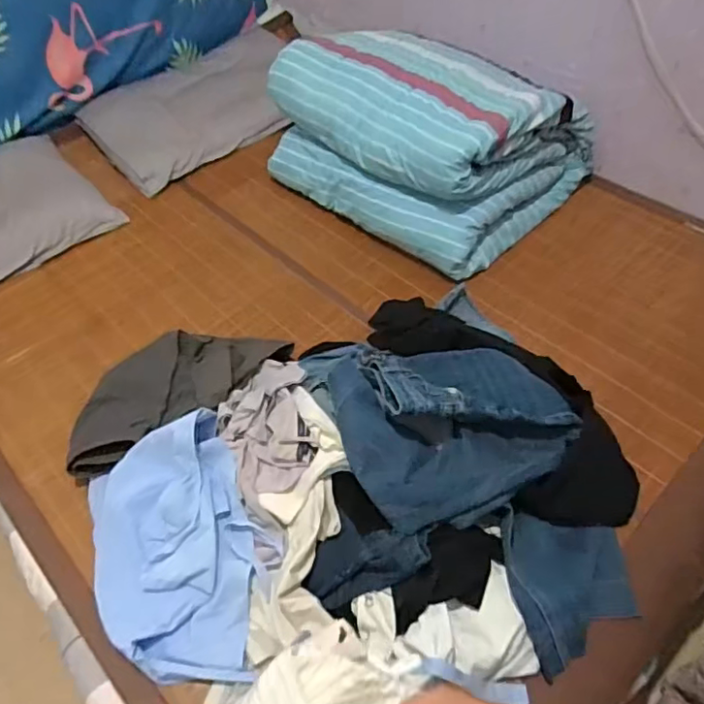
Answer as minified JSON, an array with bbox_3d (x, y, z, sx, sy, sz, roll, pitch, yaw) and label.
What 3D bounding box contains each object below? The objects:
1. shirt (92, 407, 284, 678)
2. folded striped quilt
[{"bbox_3d":[-0.265,0.298,0.876,0.266,0.110,0.371,-24,54,-14],"label":"shirt"},{"bbox_3d":[0.166,-0.542,1.416,0.666,0.296,0.494,35,62,27],"label":"folded striped quilt"}]

